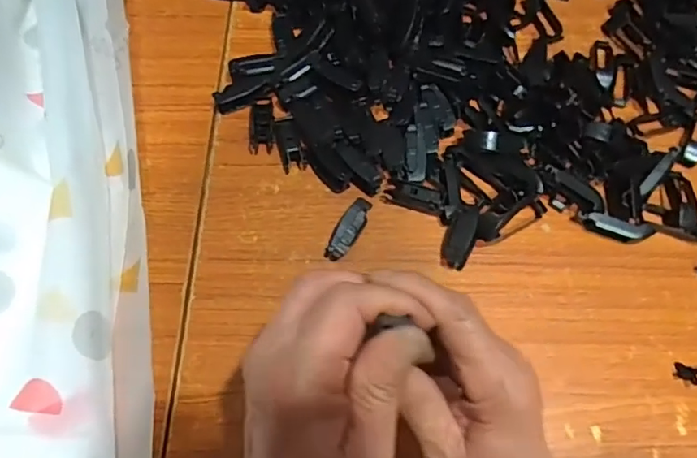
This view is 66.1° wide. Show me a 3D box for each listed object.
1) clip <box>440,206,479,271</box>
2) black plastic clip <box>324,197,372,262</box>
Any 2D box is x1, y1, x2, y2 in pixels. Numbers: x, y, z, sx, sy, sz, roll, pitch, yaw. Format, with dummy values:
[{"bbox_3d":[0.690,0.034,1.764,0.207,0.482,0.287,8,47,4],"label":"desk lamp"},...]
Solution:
[{"bbox_3d":[0.083,0.006,0.399,0.020,0.012,0.048,17,85,7],"label":"clip"},{"bbox_3d":[0.001,0.000,0.403,0.018,0.015,0.050,29,68,12],"label":"black plastic clip"}]

